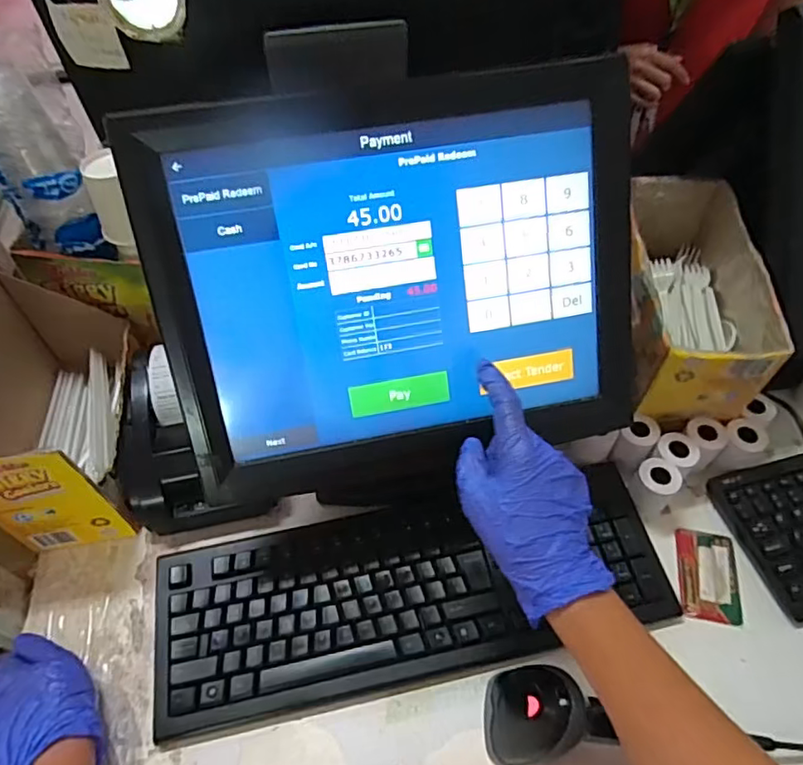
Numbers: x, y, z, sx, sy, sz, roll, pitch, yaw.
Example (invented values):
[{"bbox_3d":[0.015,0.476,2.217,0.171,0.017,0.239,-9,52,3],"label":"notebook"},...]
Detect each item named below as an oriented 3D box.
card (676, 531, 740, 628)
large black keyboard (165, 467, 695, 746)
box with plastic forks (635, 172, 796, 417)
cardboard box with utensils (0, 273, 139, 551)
[{"bbox_3d":[0.285,0.179,0.530,0.053,0.005,0.080,10,56,3],"label":"card"},{"bbox_3d":[0.012,0.183,0.516,0.449,0.029,0.145,-10,53,-7],"label":"large black keyboard"},{"bbox_3d":[0.290,-0.093,0.590,0.122,0.119,0.243,7,53,7],"label":"box with plastic forks"},{"bbox_3d":[-0.335,0.022,0.557,0.102,0.151,0.226,-10,53,-6],"label":"cardboard box with utensils"}]

